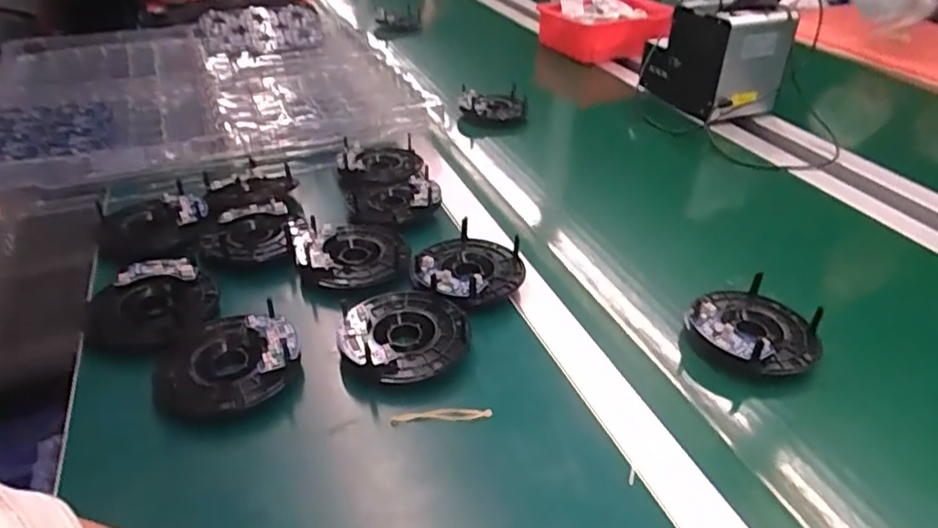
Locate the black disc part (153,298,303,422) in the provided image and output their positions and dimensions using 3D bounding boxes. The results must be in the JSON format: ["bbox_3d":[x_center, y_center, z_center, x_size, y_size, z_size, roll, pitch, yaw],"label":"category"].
[{"bbox_3d":[-0.175,0.071,0.455,0.097,0.026,0.093,-8,37,-15],"label":"black disc part"}]

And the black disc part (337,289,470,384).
[{"bbox_3d":[-0.051,0.052,0.482,0.095,0.020,0.093,-4,36,-10],"label":"black disc part"}]

